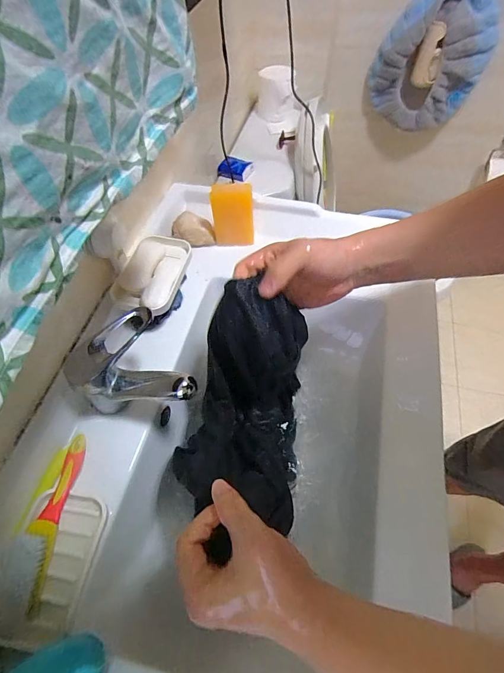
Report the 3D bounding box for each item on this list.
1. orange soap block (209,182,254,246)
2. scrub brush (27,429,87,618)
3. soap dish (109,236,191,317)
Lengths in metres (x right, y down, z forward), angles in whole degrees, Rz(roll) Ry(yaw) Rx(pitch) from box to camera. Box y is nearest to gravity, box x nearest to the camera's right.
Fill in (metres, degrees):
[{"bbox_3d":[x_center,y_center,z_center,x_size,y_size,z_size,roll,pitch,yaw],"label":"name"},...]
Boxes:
[{"bbox_3d":[-0.031,-0.196,0.571,0.063,0.103,0.025,-3,57,0],"label":"orange soap block"},{"bbox_3d":[-0.215,0.190,0.371,0.027,0.031,0.164,3,57,4],"label":"scrub brush"},{"bbox_3d":[-0.147,-0.097,0.509,0.091,0.030,0.136,8,57,7],"label":"soap dish"}]

